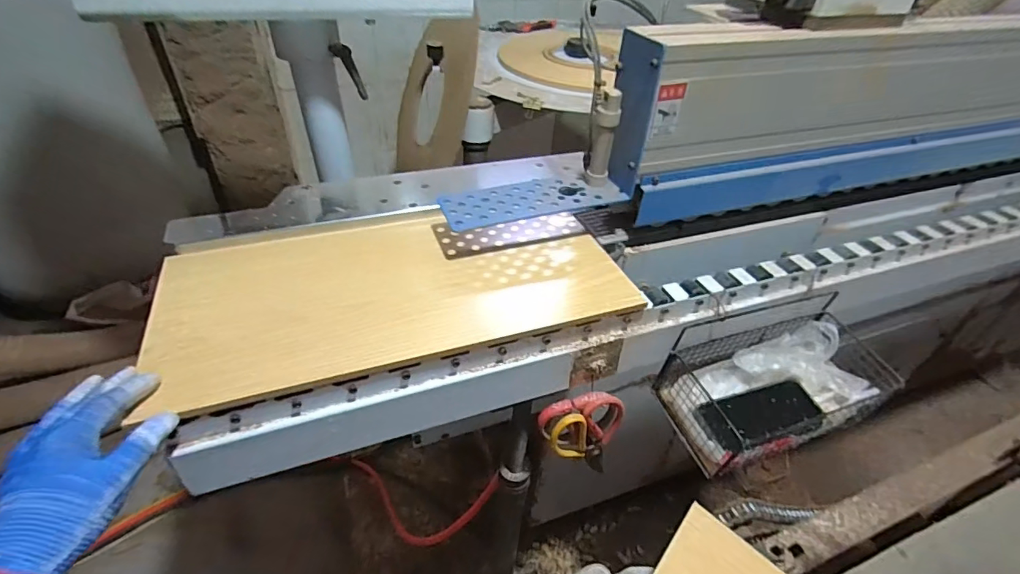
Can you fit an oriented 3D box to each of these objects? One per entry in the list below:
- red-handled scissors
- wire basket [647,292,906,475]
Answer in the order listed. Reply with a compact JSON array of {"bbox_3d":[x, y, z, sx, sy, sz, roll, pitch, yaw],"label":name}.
[{"bbox_3d":[0.102,0.190,0.628,0.099,0.168,0.023,-25,45,1],"label":"red-handled scissors"},{"bbox_3d":[0.337,0.111,0.607,0.265,0.110,0.131,-11,43,-17],"label":"wire basket"}]

